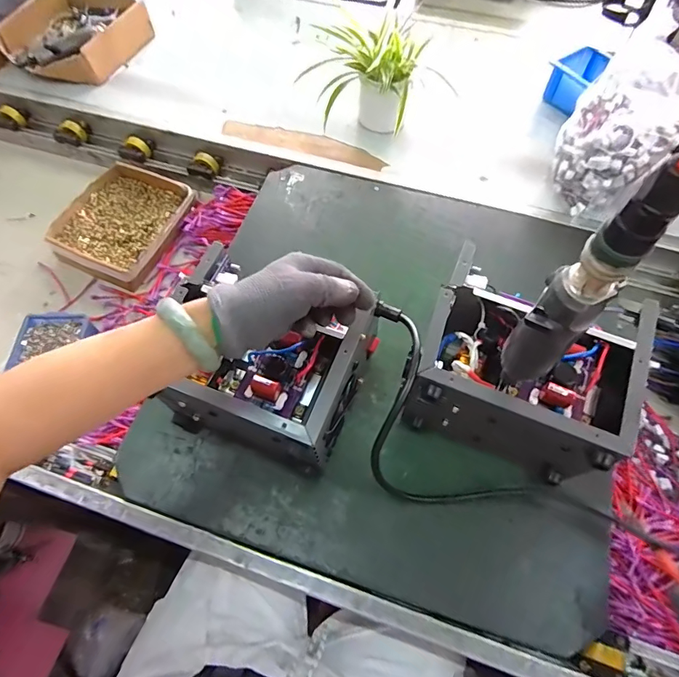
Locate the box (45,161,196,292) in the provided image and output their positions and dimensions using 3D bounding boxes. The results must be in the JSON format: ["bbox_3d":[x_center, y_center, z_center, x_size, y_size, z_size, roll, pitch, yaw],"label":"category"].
[{"bbox_3d":[-0.392,-0.212,0.813,0.205,0.050,0.226,23,65,12],"label":"box"}]

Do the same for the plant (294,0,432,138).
[{"bbox_3d":[0.035,-0.460,0.767,0.204,0.163,0.157,1,63,1],"label":"plant"}]

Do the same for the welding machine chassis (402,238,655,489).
[{"bbox_3d":[0.201,0.037,0.515,0.213,0.150,0.184,21,65,11],"label":"welding machine chassis"}]

